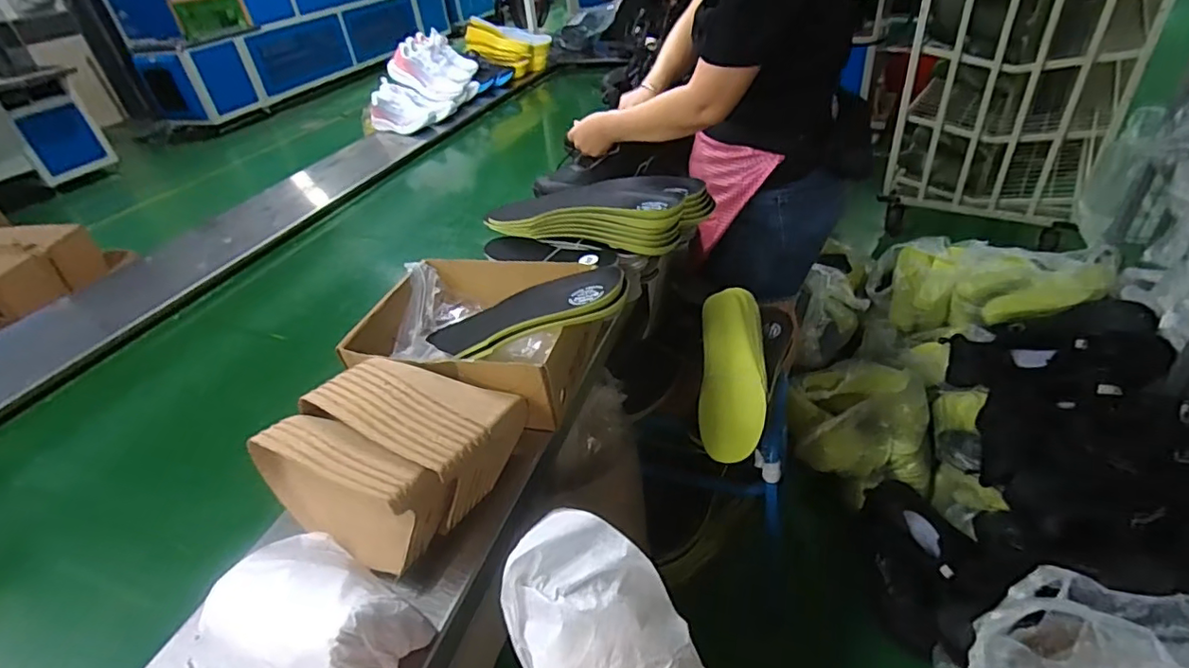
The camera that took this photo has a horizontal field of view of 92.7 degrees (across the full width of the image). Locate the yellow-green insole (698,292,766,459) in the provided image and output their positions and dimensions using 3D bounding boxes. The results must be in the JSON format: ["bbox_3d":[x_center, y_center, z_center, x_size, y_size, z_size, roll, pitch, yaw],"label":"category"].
[{"bbox_3d":[0.230,0.058,0.943,0.100,0.028,0.305,2,63,12],"label":"yellow-green insole"}]

